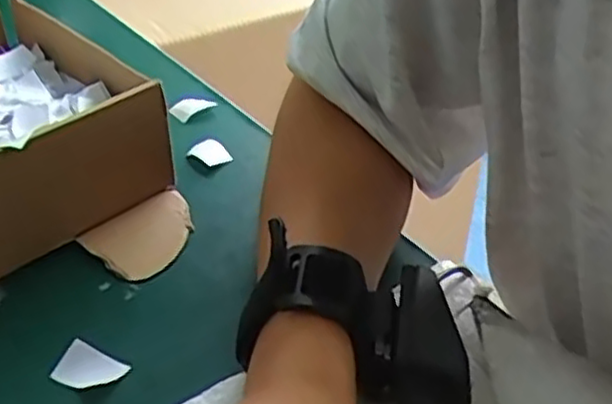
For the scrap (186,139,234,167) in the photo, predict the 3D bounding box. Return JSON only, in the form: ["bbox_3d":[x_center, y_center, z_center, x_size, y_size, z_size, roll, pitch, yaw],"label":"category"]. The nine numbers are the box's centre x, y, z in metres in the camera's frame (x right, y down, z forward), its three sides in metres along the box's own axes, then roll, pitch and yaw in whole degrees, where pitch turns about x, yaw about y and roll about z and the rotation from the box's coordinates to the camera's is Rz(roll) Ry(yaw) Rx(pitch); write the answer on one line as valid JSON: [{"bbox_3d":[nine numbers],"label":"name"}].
[{"bbox_3d":[-0.063,-0.033,0.468,0.022,0.004,0.029,-23,42,-29],"label":"scrap"}]

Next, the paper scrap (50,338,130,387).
[{"bbox_3d":[-0.098,0.076,0.327,0.030,0.005,0.019,19,51,12],"label":"paper scrap"}]

